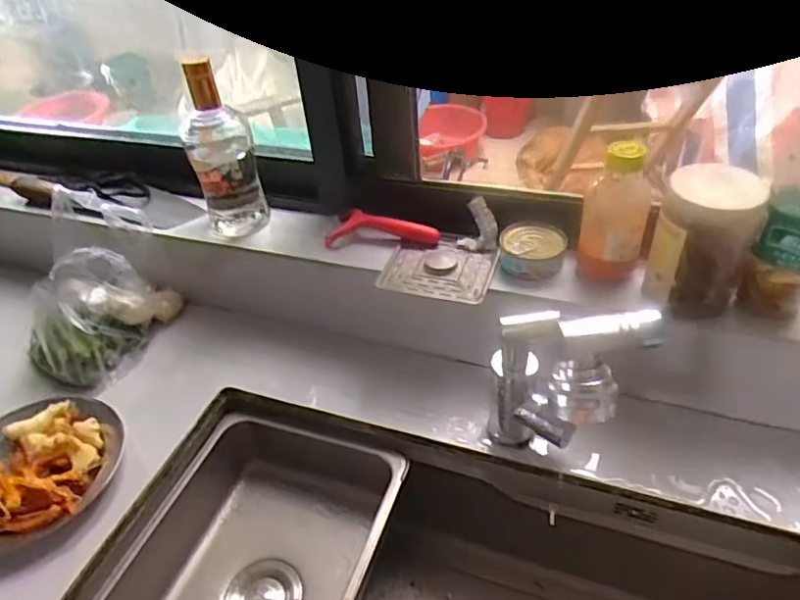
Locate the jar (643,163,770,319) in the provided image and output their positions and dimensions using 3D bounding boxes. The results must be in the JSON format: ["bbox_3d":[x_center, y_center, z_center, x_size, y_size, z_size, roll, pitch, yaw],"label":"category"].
[{"bbox_3d":[0.291,-0.053,0.563,0.083,0.130,0.070,20,46,27],"label":"jar"}]

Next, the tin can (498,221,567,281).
[{"bbox_3d":[0.149,-0.055,0.660,0.071,0.032,0.070,-3,40,3],"label":"tin can"}]

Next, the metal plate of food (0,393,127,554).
[{"bbox_3d":[-0.388,0.173,0.614,0.177,0.032,0.165,-3,40,3],"label":"metal plate of food"}]

